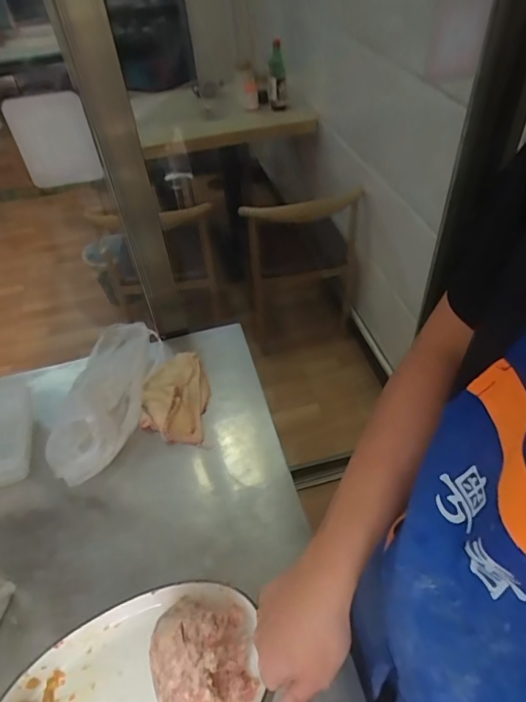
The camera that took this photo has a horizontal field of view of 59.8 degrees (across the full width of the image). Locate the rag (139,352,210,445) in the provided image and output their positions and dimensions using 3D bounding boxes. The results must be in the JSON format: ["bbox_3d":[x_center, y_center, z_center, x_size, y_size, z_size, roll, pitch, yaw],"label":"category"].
[{"bbox_3d":[-0.150,0.073,0.800,0.106,0.029,0.184,-1,46,5],"label":"rag"}]

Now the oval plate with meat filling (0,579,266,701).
[{"bbox_3d":[-0.146,0.366,0.478,0.293,0.070,0.183,-22,49,-15],"label":"oval plate with meat filling"}]

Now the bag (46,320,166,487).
[{"bbox_3d":[-0.260,0.068,0.774,0.111,0.068,0.312,6,47,11],"label":"bag"}]

